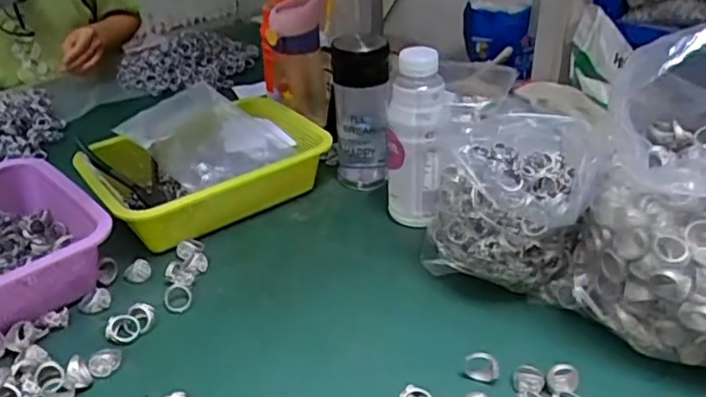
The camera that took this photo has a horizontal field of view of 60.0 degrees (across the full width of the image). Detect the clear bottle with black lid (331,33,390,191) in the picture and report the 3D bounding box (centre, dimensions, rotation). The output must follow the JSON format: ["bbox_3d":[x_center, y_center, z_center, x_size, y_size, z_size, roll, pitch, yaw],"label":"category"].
[{"bbox_3d":[0.010,-0.098,0.753,0.069,0.191,0.071,2,32,4],"label":"clear bottle with black lid"}]

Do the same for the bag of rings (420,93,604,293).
[{"bbox_3d":[0.147,0.013,0.599,0.143,0.158,0.135,8,33,13],"label":"bag of rings"}]

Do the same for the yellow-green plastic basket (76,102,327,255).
[{"bbox_3d":[-0.166,-0.029,0.737,0.272,0.082,0.194,-21,38,-29],"label":"yellow-green plastic basket"}]

